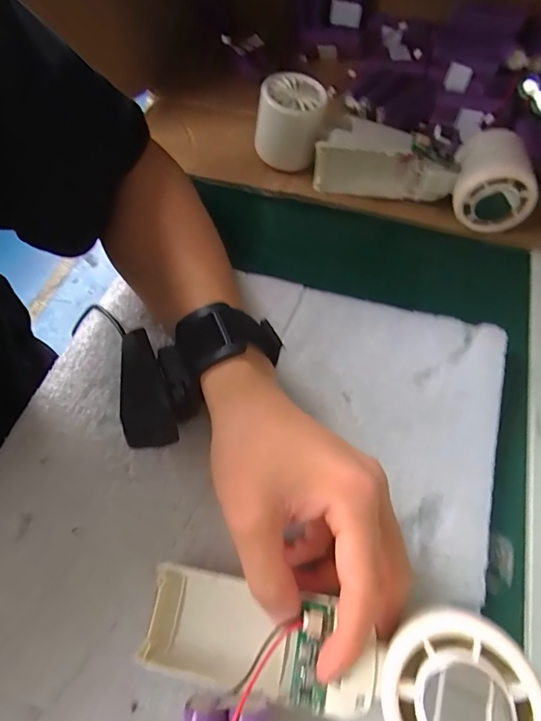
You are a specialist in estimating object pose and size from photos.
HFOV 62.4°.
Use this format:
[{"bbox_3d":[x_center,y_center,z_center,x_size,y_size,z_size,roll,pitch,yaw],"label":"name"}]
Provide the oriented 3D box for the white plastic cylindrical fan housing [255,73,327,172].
[{"bbox_3d":[0.016,-0.200,0.374,0.058,0.053,0.050,3,60,2],"label":"white plastic cylindrical fan housing"}]

